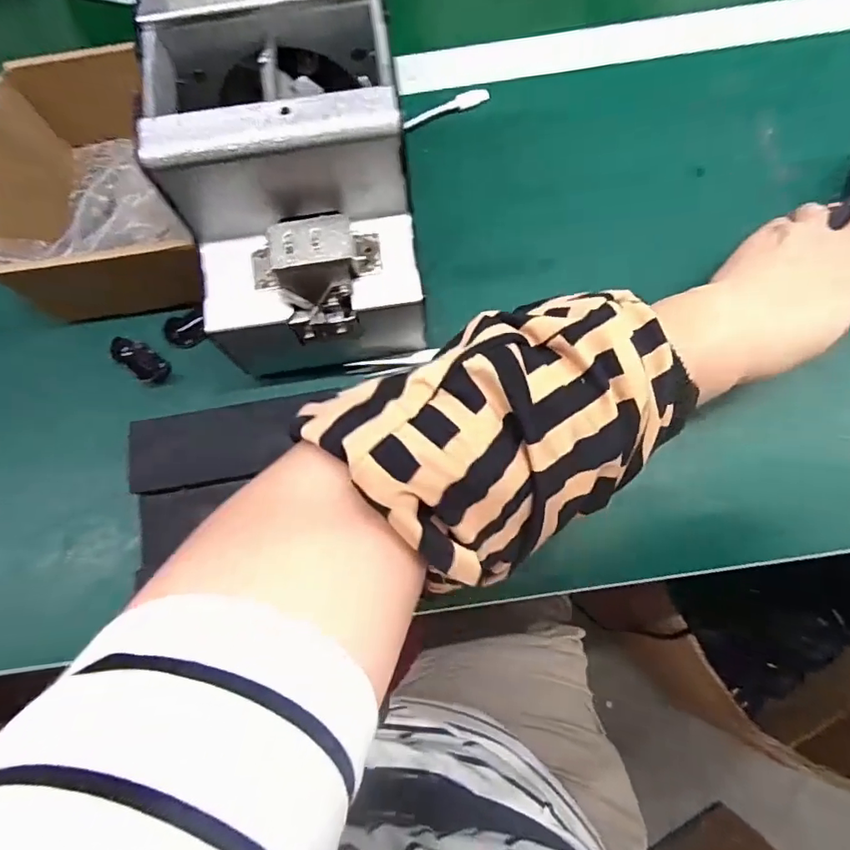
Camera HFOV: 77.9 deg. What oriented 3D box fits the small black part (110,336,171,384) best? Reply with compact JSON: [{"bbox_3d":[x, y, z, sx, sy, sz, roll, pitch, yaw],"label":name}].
[{"bbox_3d":[-0.211,-0.049,0.390,0.046,0.012,0.022,37,76,13],"label":"small black part"}]

